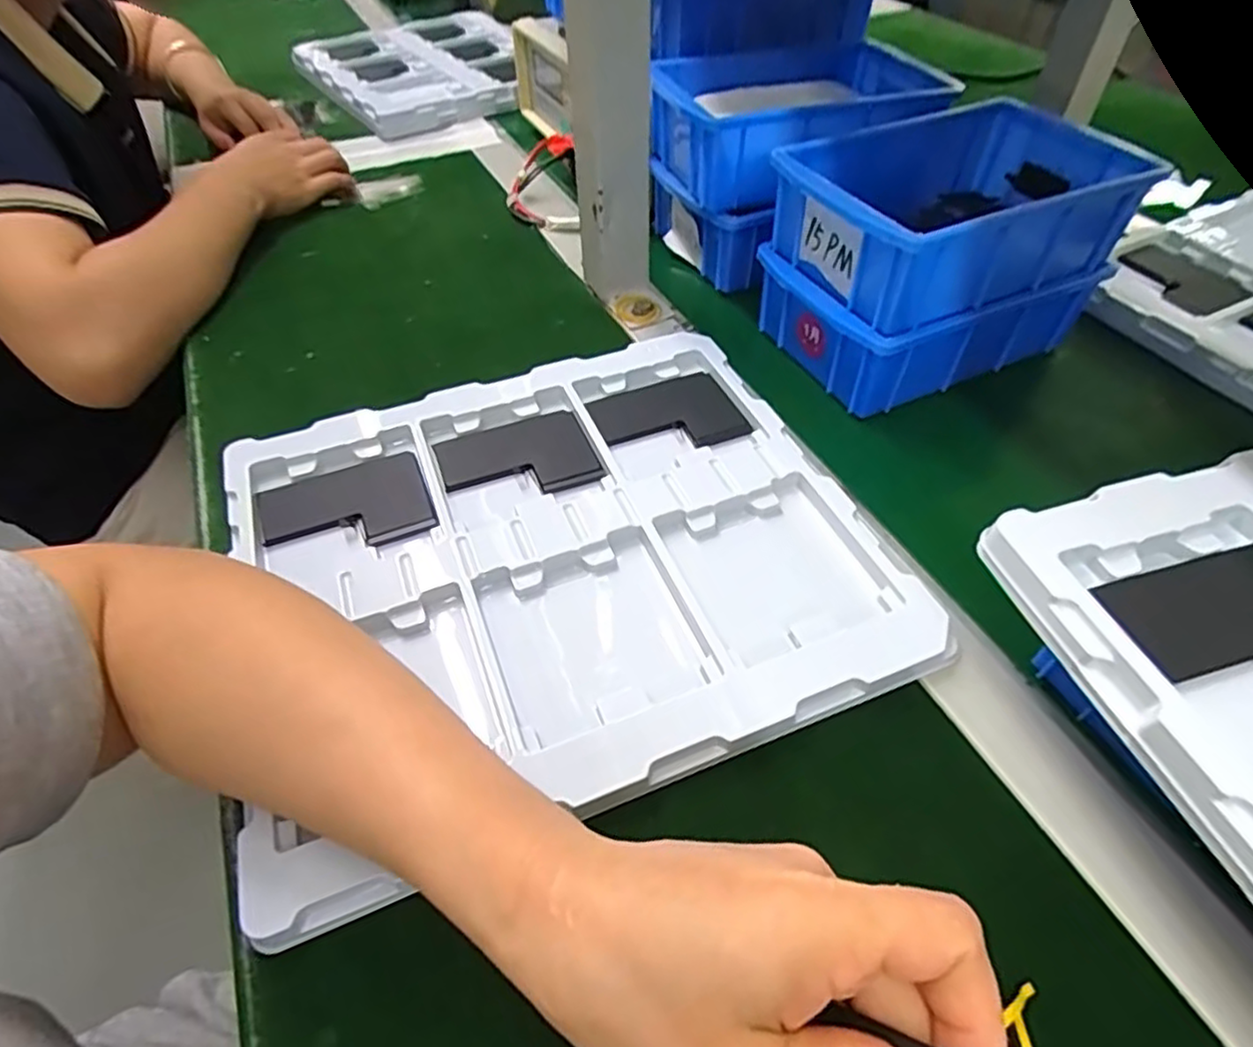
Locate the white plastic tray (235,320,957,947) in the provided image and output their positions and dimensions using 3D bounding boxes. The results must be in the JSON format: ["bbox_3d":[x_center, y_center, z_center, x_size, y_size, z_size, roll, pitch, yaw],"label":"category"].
[{"bbox_3d":[-0.037,0.008,0.360,0.313,0.017,0.272,-19,51,-14],"label":"white plastic tray"}]

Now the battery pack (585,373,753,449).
[{"bbox_3d":[0.026,-0.068,0.434,0.087,0.005,0.068,-17,51,-12],"label":"battery pack"}]

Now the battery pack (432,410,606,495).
[{"bbox_3d":[-0.066,-0.038,0.411,0.090,0.004,0.067,-17,51,-12],"label":"battery pack"}]

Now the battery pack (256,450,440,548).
[{"bbox_3d":[-0.160,-0.007,0.386,0.090,0.004,0.069,-21,52,-15],"label":"battery pack"}]

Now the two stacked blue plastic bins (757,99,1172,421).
[{"bbox_3d":[0.204,-0.182,0.449,0.200,0.111,0.133,-21,52,-15],"label":"two stacked blue plastic bins"}]

